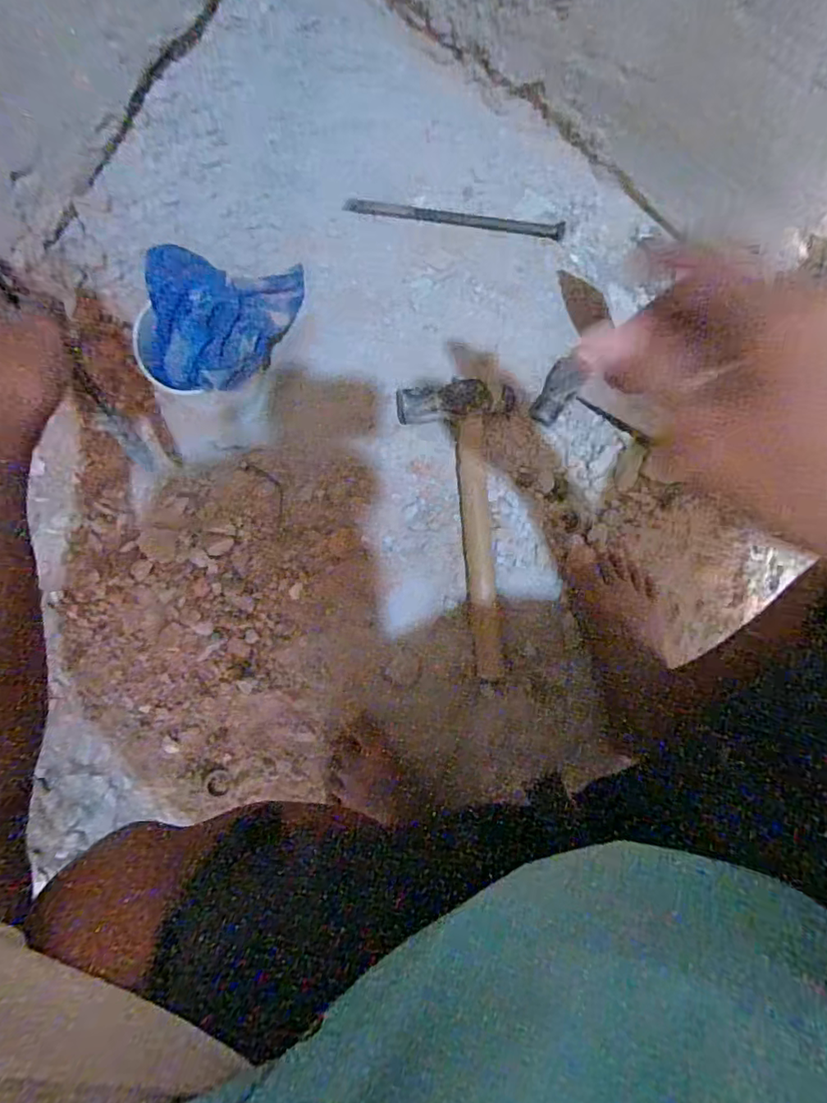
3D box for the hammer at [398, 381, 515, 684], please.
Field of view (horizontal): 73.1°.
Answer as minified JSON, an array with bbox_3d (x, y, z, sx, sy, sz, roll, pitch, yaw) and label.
[{"bbox_3d":[0.040,-0.023,0.576,0.120,0.040,0.301,3,88,-1],"label":"hammer"}]

